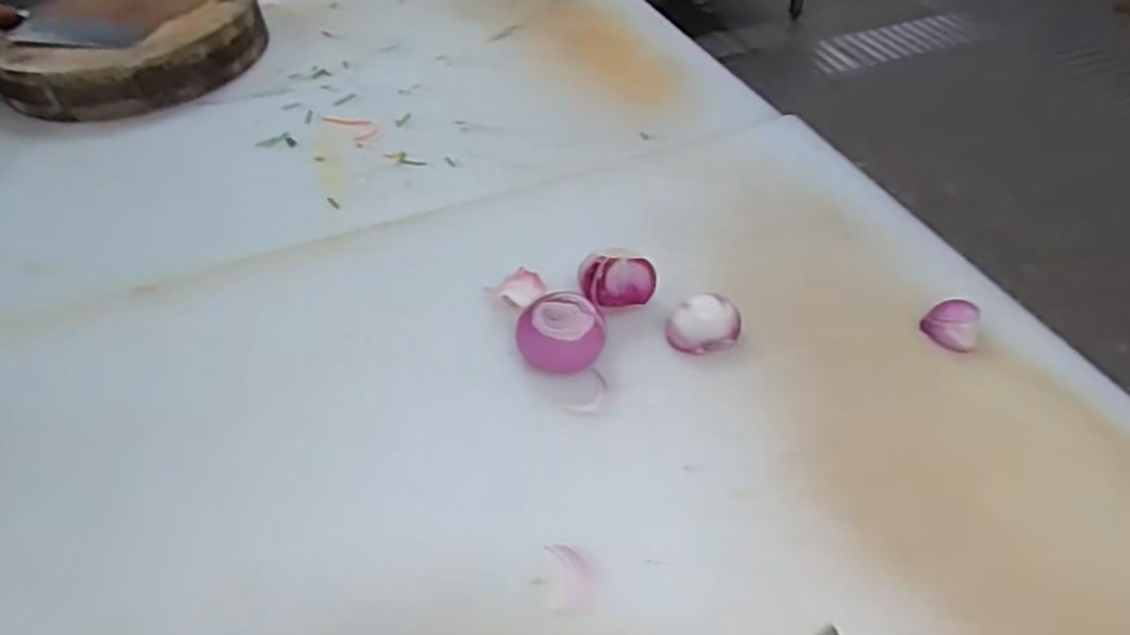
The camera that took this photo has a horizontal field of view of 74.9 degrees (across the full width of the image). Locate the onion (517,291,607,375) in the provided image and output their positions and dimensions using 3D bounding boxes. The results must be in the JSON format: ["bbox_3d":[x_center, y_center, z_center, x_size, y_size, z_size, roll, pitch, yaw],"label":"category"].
[{"bbox_3d":[-0.002,0.015,0.703,0.079,0.049,0.067,-26,49,-21],"label":"onion"}]

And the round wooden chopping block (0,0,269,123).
[{"bbox_3d":[-0.695,-0.446,1.180,0.399,0.104,0.357,-35,53,-28],"label":"round wooden chopping block"}]

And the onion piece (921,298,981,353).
[{"bbox_3d":[0.373,0.004,0.706,0.049,0.022,0.050,27,52,27],"label":"onion piece"}]

